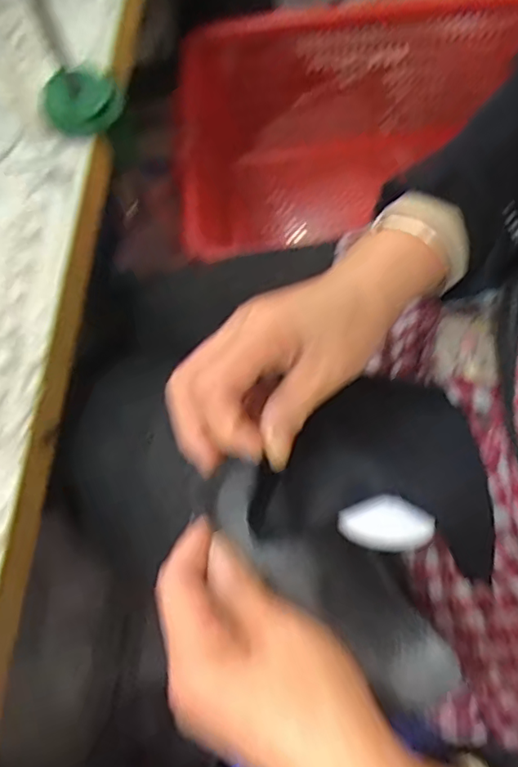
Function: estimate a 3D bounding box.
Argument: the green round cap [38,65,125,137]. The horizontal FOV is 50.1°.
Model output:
[{"bbox_3d":[-0.133,-0.220,0.425,0.066,0.017,0.057,-41,73,-13],"label":"green round cap"}]

